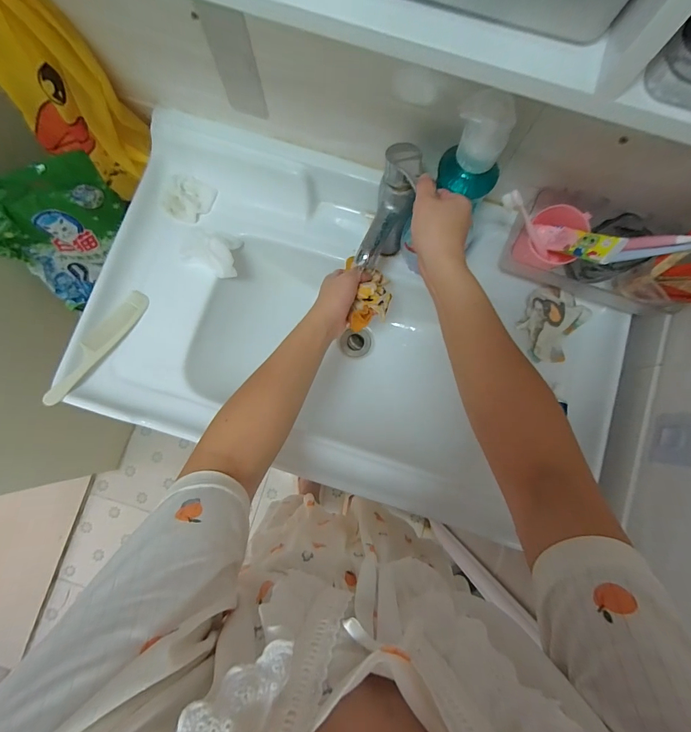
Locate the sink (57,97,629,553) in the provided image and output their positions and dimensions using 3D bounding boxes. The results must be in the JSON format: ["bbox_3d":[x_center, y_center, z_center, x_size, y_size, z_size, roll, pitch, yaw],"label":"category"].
[{"bbox_3d":[0.016,-0.050,0.642,0.799,0.218,0.479,18,82,2],"label":"sink"}]

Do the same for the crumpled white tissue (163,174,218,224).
[{"bbox_3d":[-0.260,-0.277,0.606,0.068,0.005,0.075,32,89,-18],"label":"crumpled white tissue"}]

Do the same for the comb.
[{"bbox_3d":[-0.375,-0.031,0.554,0.038,0.007,0.203,42,65,-24],"label":"comb"}]

